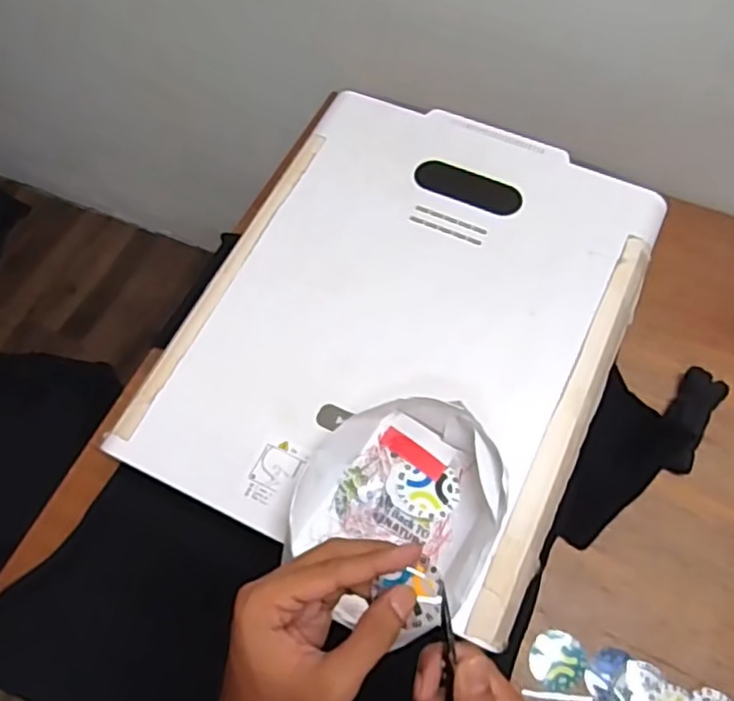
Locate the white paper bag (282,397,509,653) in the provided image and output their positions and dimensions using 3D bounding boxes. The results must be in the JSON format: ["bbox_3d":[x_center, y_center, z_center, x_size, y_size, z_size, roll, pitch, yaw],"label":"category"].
[{"bbox_3d":[0.031,0.124,0.556,0.163,0.047,0.170,31,71,15],"label":"white paper bag"}]

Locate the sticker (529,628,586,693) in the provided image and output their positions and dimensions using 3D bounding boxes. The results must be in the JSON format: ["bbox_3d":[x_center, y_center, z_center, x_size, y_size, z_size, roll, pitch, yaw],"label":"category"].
[{"bbox_3d":[0.196,0.317,0.671,0.053,0.008,0.055,0,65,1],"label":"sticker"}]

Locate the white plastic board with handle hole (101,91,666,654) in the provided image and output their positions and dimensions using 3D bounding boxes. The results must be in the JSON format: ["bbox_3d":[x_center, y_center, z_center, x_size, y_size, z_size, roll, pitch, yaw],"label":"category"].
[{"bbox_3d":[0.045,-0.039,0.666,0.399,0.015,0.500,24,69,12],"label":"white plastic board with handle hole"}]

